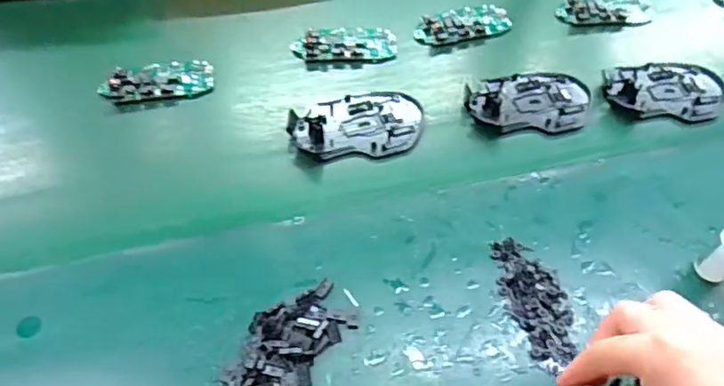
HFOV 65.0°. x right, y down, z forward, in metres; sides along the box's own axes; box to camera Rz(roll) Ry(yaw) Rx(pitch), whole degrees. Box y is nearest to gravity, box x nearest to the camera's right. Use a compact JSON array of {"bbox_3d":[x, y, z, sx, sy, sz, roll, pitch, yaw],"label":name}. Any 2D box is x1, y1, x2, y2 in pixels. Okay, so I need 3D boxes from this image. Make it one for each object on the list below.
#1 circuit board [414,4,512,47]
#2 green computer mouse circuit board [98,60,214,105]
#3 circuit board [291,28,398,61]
[{"bbox_3d":[0.102,-0.171,0.574,0.100,0.010,0.049,-11,53,-10],"label":"circuit board"},{"bbox_3d":[-0.184,-0.101,0.511,0.096,0.011,0.045,-13,53,-11],"label":"green computer mouse circuit board"},{"bbox_3d":[-0.016,-0.146,0.549,0.098,0.014,0.043,-7,52,-7],"label":"circuit board"}]

